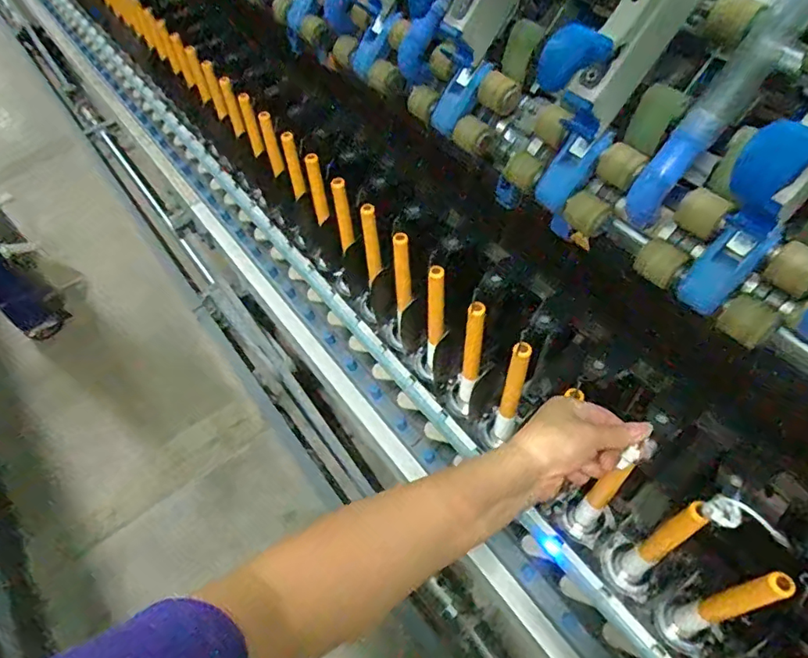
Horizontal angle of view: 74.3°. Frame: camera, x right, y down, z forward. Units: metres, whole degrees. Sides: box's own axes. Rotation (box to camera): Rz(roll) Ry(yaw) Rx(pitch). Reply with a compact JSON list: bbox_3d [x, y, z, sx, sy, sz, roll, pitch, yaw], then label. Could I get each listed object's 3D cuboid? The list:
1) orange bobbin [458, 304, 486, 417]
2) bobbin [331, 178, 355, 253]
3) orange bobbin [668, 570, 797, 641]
[{"bbox_3d":[0.080,0.041,0.652,0.023,0.198,0.029,5,55,7],"label":"orange bobbin"},{"bbox_3d":[-0.085,-0.158,0.753,0.021,0.118,0.022,-11,54,-4],"label":"bobbin"},{"bbox_3d":[0.294,0.257,0.490,0.029,0.211,0.023,-15,55,-7],"label":"orange bobbin"}]

